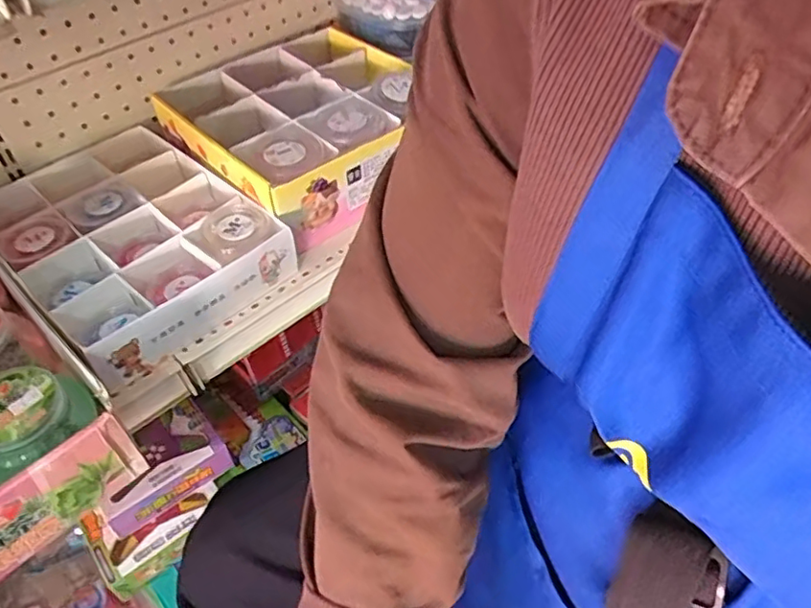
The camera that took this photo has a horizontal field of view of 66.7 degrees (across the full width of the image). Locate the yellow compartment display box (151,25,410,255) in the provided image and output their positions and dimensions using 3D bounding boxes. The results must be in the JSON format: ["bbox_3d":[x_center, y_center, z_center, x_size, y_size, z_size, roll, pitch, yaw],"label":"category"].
[{"bbox_3d":[-0.113,-0.207,0.695,0.252,0.084,0.259,-35,55,-27],"label":"yellow compartment display box"}]

